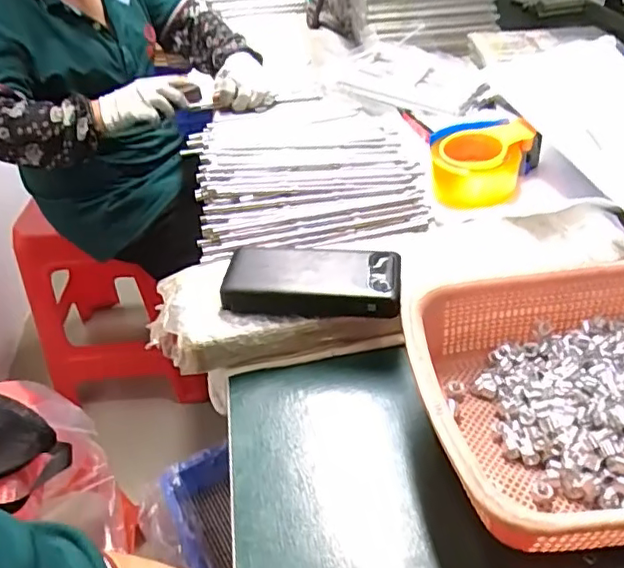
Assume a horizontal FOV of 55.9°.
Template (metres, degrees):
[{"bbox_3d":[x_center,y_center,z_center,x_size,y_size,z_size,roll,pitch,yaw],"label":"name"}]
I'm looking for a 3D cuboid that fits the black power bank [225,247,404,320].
[{"bbox_3d":[0.001,-0.005,0.519,0.150,0.035,0.067,6,43,4],"label":"black power bank"}]

